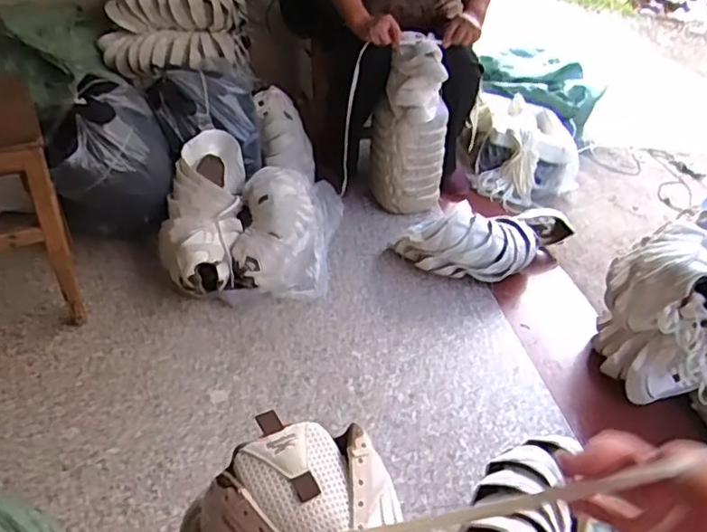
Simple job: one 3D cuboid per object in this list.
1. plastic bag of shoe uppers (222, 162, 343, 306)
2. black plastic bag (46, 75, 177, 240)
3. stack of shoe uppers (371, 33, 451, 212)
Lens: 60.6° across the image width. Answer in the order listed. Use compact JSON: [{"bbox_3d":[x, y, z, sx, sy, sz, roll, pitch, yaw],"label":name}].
[{"bbox_3d":[-0.150,-0.096,1.433,0.225,0.166,0.401,6,36,2],"label":"plastic bag of shoe uppers"},{"bbox_3d":[-0.560,-0.230,1.415,0.243,0.334,0.302,-13,39,-22],"label":"black plastic bag"},{"bbox_3d":[0.155,-0.358,1.593,0.160,0.451,0.155,-15,40,-25],"label":"stack of shoe uppers"}]

